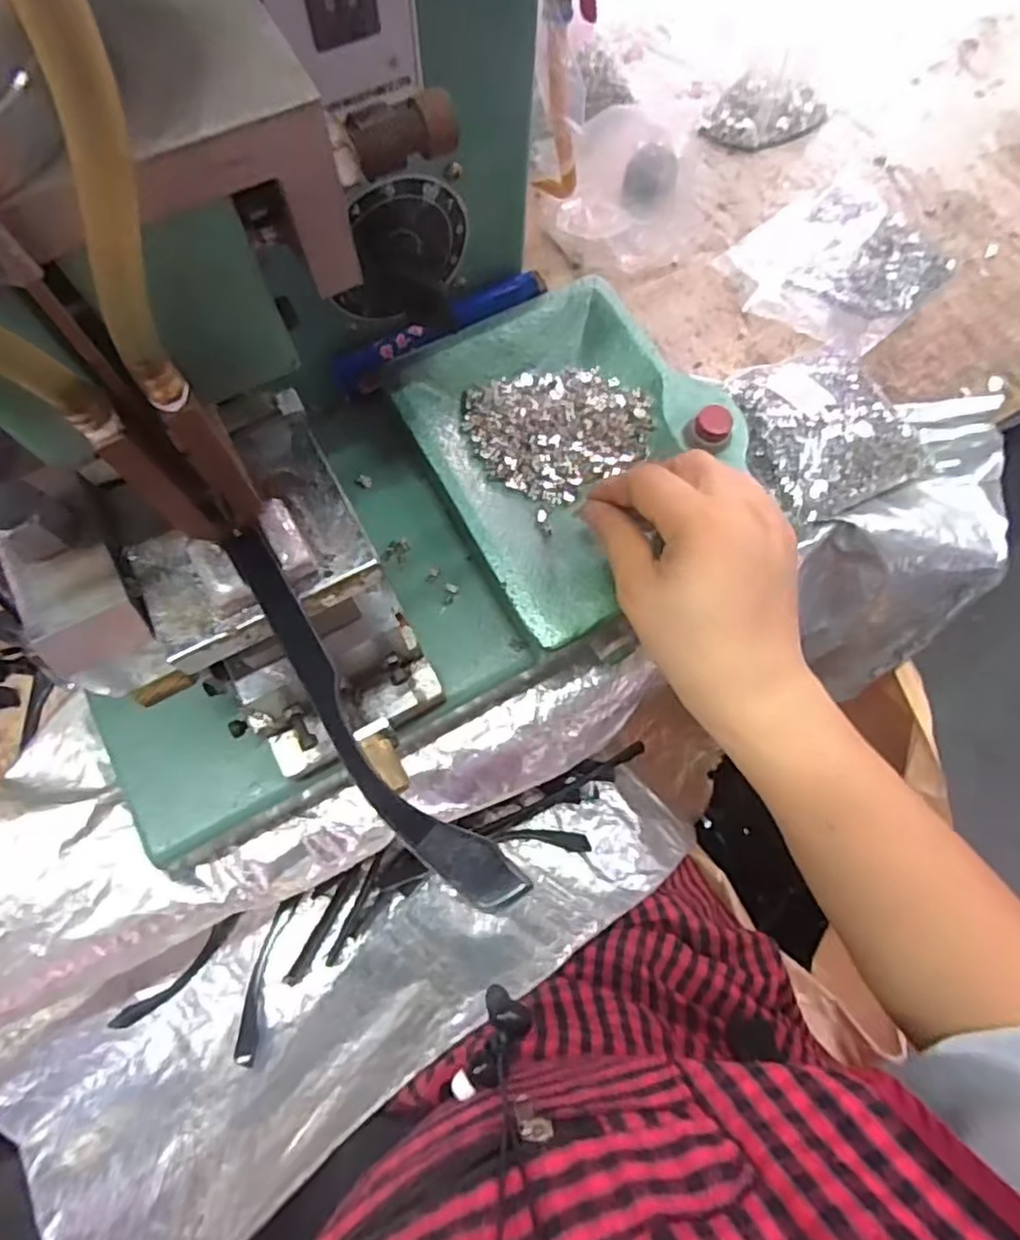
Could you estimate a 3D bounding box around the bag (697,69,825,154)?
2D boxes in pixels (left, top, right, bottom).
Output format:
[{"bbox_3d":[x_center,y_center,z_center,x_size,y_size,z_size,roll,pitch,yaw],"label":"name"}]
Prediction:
[{"bbox_3d":[0.204,-0.413,0.543,0.092,0.028,0.047,-16,75,-5],"label":"bag"}]

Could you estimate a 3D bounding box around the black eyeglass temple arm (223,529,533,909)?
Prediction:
[{"bbox_3d":[-0.047,0.023,0.187,0.141,0.006,0.022,46,107,28],"label":"black eyeglass temple arm"}]

